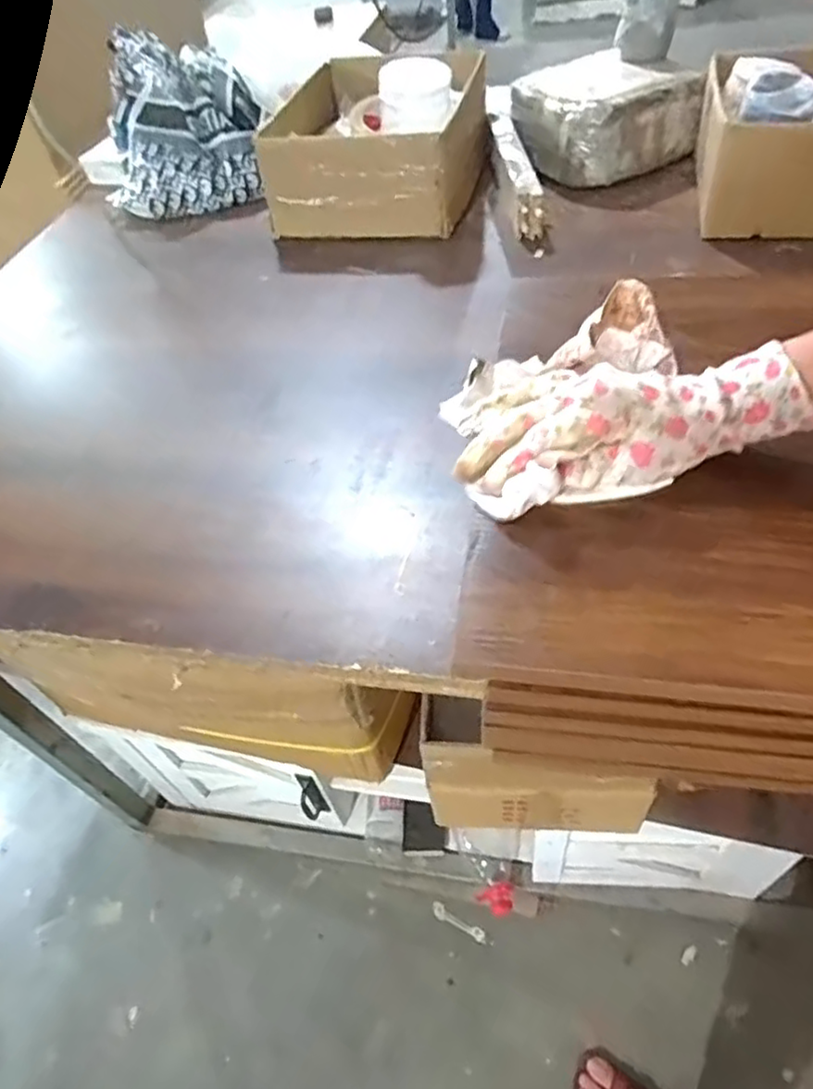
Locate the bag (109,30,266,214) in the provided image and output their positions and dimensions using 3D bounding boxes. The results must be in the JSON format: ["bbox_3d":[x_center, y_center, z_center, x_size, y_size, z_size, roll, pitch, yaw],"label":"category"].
[{"bbox_3d":[-0.330,-0.606,0.961,0.229,0.195,0.152,-9,49,0],"label":"bag"}]

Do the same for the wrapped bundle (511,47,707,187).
[{"bbox_3d":[0.277,-0.604,0.931,0.198,0.102,0.192,-28,52,-16],"label":"wrapped bundle"}]

